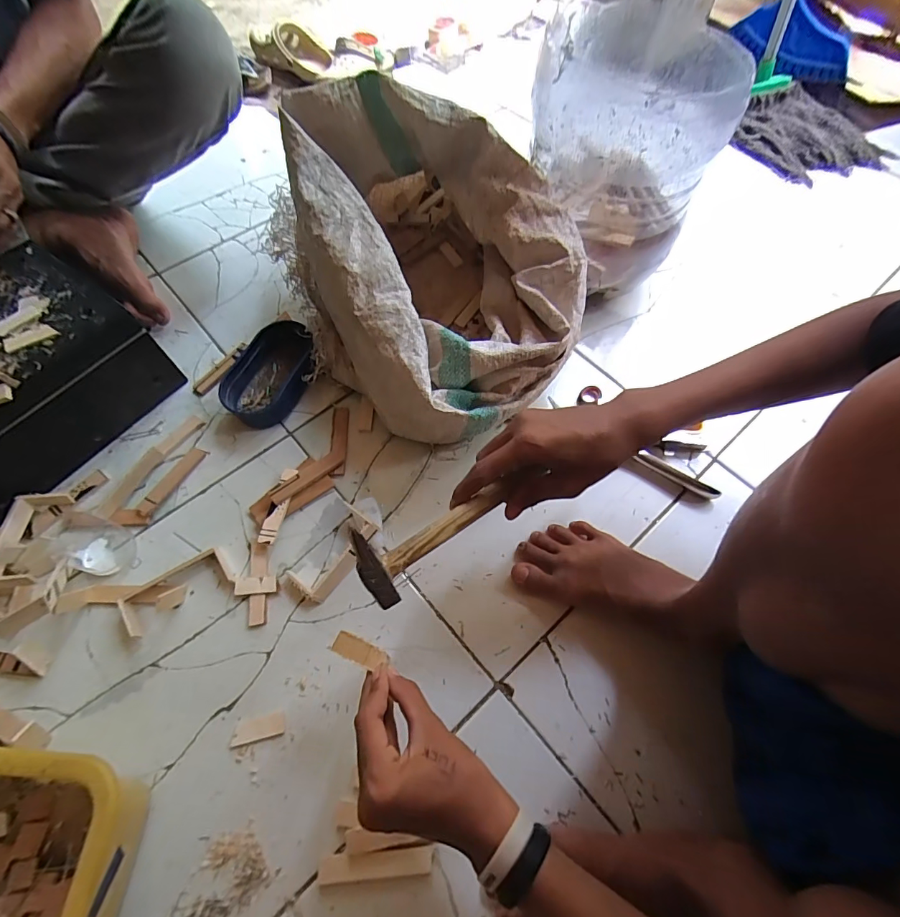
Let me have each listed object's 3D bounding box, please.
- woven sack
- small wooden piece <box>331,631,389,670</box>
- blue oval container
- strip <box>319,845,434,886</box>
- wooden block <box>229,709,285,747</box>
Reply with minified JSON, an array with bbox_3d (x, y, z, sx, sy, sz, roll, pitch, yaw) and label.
[{"bbox_3d":[-0.046,-0.275,0.574,0.309,0.239,0.514,-28,67,-15],"label":"woven sack"},{"bbox_3d":[-0.077,0.165,0.370,0.047,0.005,0.019,19,64,6],"label":"small wooden piece"},{"bbox_3d":[-0.242,-0.116,0.591,0.093,0.053,0.153,30,66,13],"label":"blue oval container"},{"bbox_3d":[-0.065,0.359,0.384,0.098,0.004,0.020,-3,63,-3],"label":"strip"},{"bbox_3d":[-0.190,0.267,0.429,0.049,0.004,0.023,-12,64,-8],"label":"wooden block"}]

